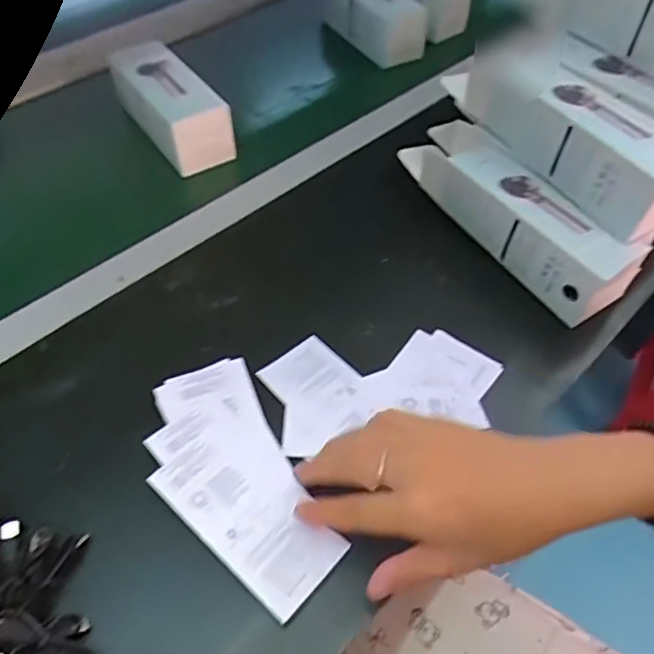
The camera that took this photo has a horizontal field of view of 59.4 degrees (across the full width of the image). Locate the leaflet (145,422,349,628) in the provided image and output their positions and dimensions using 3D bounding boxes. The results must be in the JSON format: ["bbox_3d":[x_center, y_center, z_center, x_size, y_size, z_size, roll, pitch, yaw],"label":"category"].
[{"bbox_3d":[-0.047,0.110,0.345,0.118,0.007,0.061,36,62,24],"label":"leaflet"}]

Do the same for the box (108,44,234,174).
[{"bbox_3d":[-0.160,-0.230,0.582,0.062,0.052,0.170,-27,55,-20],"label":"box"}]

